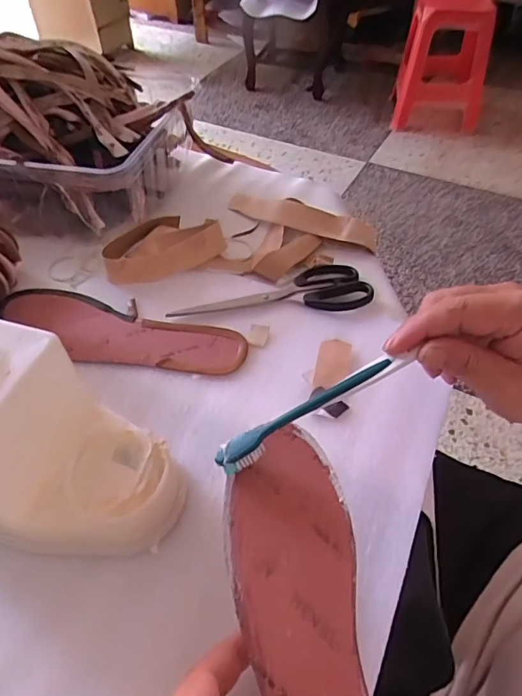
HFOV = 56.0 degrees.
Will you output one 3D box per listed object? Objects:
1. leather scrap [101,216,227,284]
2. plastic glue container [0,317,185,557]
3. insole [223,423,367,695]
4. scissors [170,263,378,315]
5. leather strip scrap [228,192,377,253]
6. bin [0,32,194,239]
[{"bbox_3d":[-0.106,-0.110,0.529,0.133,0.030,0.077,-34,57,-25],"label":"leather scrap"},{"bbox_3d":[-0.153,0.063,0.321,0.190,0.114,0.106,20,52,16],"label":"plastic glue container"},{"bbox_3d":[0.025,0.157,0.257,0.073,0.007,0.238,-1,57,-13],"label":"insole"},{"bbox_3d":[0.012,-0.050,0.488,0.197,0.008,0.076,-16,51,-14],"label":"scissors"},{"bbox_3d":[0.042,-0.157,0.572,0.193,0.029,0.040,23,53,19],"label":"leather strip scrap"},{"bbox_3d":[-0.308,-0.257,0.584,0.421,0.157,0.239,9,50,8],"label":"bin"}]

